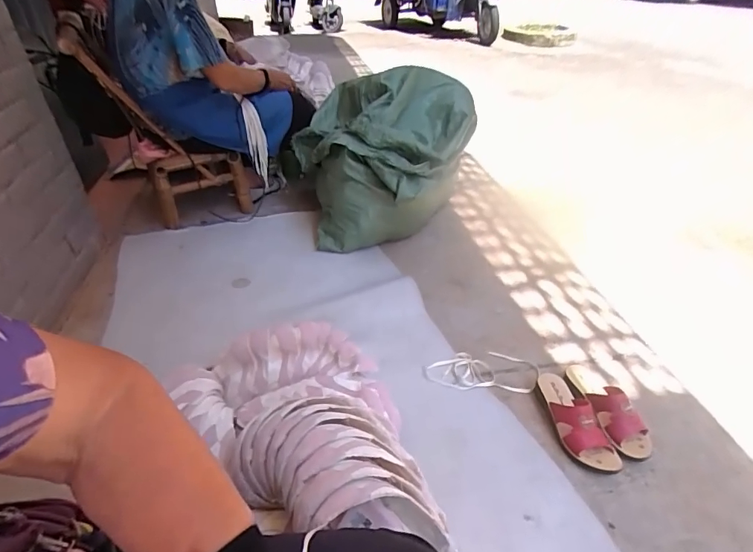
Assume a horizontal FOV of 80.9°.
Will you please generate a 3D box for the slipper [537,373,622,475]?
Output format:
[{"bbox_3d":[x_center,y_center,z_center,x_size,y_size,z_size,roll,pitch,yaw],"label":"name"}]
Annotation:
[{"bbox_3d":[0.397,0.279,0.892,0.083,0.085,0.227,-8,38,-12],"label":"slipper"}]

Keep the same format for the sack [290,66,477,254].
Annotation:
[{"bbox_3d":[-0.008,-0.386,1.440,0.522,0.453,0.497,15,40,20],"label":"sack"}]

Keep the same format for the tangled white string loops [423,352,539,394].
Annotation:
[{"bbox_3d":[0.246,0.215,1.028,0.268,0.013,0.122,1,37,3],"label":"tangled white string loops"}]

